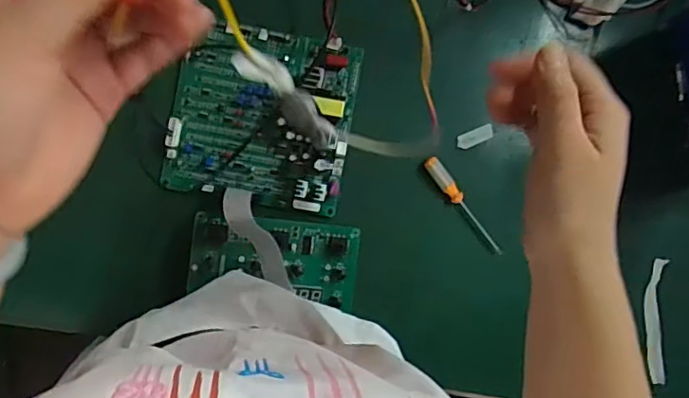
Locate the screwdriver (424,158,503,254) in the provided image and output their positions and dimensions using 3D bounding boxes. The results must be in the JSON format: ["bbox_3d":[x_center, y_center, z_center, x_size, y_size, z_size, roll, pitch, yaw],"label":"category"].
[{"bbox_3d":[0.127,0.006,0.598,0.016,0.016,0.122,-39,92,-6],"label":"screwdriver"}]

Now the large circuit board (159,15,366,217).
[{"bbox_3d":[-0.080,-0.084,0.560,0.176,0.038,0.174,10,87,-6],"label":"large circuit board"}]

